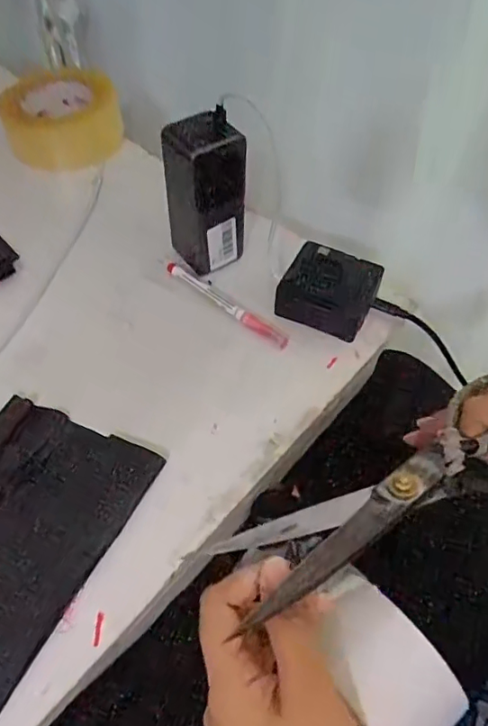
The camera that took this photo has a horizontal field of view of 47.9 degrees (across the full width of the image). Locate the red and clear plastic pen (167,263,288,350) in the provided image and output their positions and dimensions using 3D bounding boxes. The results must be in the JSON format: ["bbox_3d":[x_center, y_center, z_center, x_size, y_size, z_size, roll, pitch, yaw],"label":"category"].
[{"bbox_3d":[-0.017,-0.055,0.492,0.140,0.010,0.016,35,59,22],"label":"red and clear plastic pen"}]

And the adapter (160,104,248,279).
[{"bbox_3d":[-0.034,-0.145,0.477,0.056,0.132,0.053,-28,59,-21],"label":"adapter"}]

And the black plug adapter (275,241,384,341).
[{"bbox_3d":[0.075,-0.064,0.489,0.082,0.039,0.070,17,54,10],"label":"black plug adapter"}]

